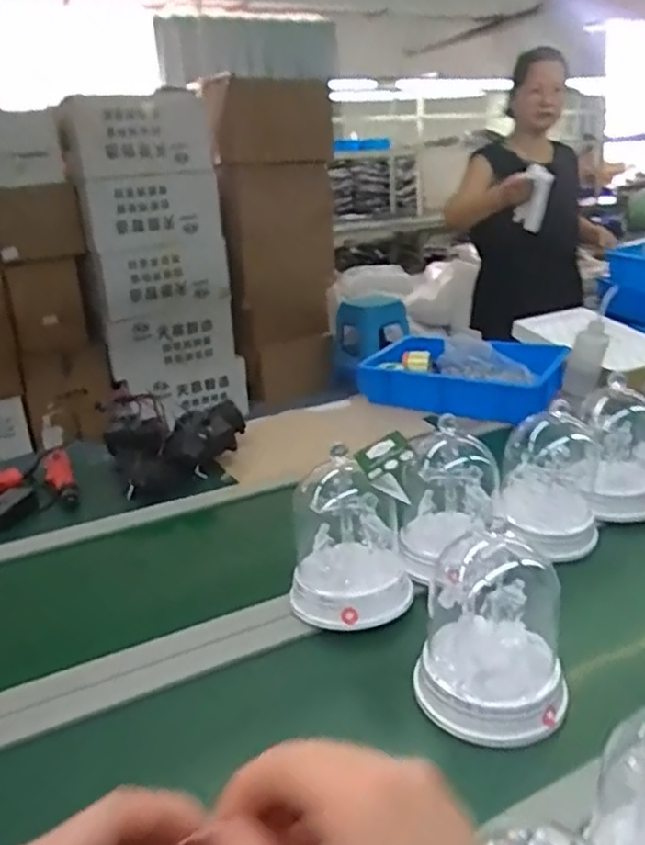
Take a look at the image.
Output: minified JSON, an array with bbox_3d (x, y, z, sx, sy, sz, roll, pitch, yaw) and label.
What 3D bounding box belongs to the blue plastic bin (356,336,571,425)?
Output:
[{"bbox_3d":[0.317,-0.098,1.588,0.432,0.121,0.260,10,25,29],"label":"blue plastic bin"}]

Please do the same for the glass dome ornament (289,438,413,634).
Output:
[{"bbox_3d":[0.032,0.153,0.842,0.148,0.192,0.129,-2,21,2],"label":"glass dome ornament"}]

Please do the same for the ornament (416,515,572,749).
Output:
[{"bbox_3d":[0.173,0.210,0.697,0.142,0.167,0.125,1,22,11],"label":"ornament"}]

